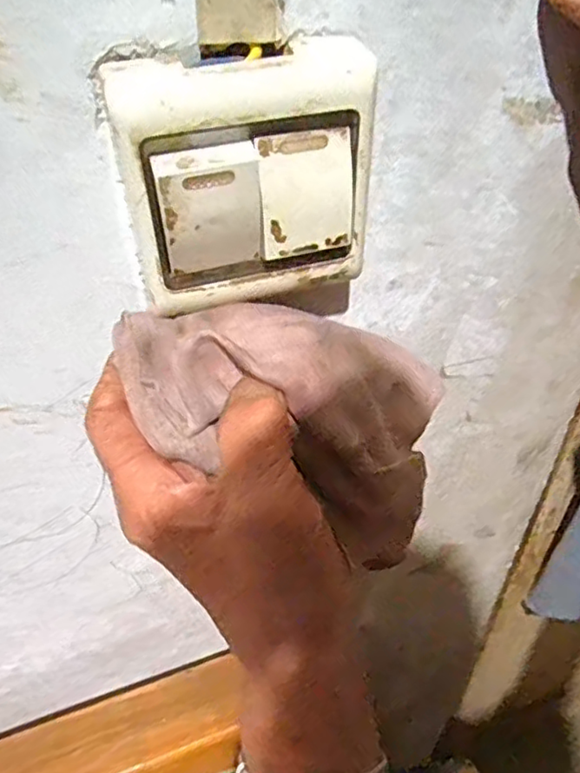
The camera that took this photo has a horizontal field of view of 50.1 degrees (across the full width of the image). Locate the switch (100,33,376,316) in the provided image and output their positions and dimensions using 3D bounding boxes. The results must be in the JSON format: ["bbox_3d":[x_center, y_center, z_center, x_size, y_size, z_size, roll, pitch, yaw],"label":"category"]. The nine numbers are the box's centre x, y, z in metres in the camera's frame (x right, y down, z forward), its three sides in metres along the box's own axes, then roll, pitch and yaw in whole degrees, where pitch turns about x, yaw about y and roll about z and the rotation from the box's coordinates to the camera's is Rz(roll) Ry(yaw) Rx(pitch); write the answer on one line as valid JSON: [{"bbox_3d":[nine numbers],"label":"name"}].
[{"bbox_3d":[-0.015,-0.070,0.217,0.083,0.083,0.028,-12,44,-13],"label":"switch"}]

